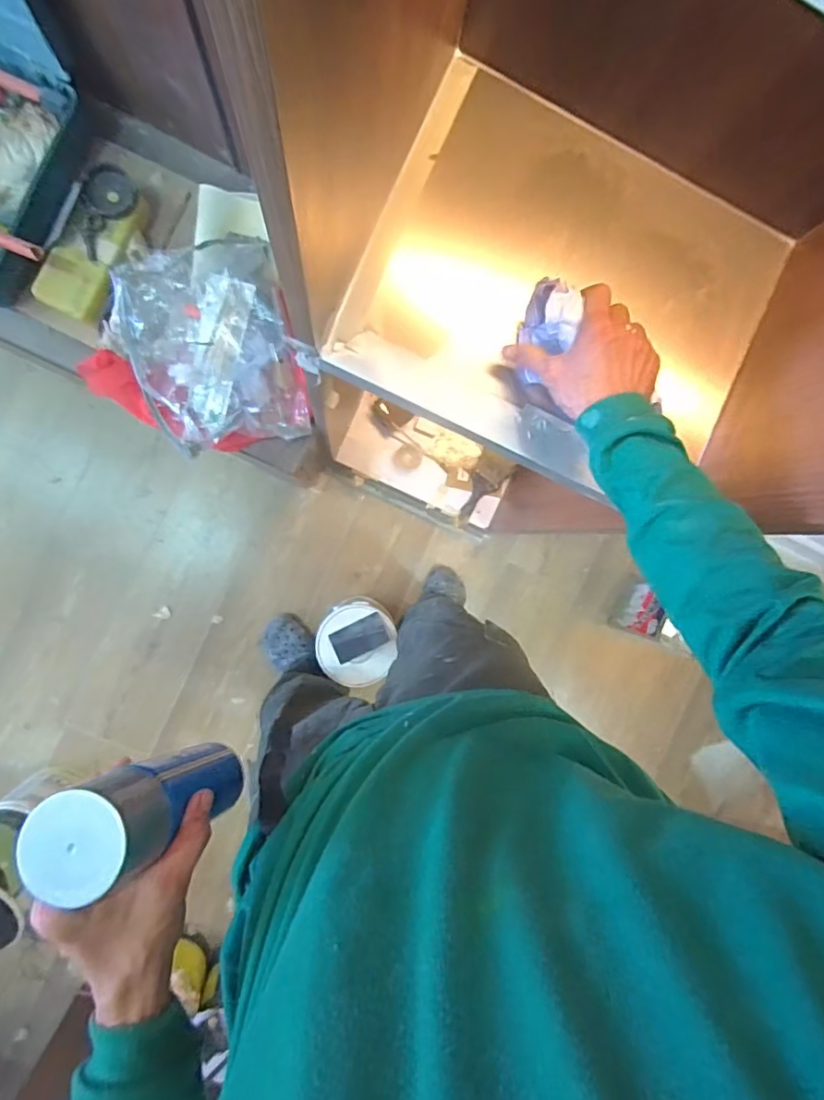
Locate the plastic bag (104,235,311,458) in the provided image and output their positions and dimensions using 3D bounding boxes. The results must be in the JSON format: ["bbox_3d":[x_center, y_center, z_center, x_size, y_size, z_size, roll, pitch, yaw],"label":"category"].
[{"bbox_3d":[-0.321,-0.319,0.890,0.258,0.076,0.305,-14,93,-6],"label":"plastic bag"}]

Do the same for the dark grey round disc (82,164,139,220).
[{"bbox_3d":[-0.465,-0.550,0.871,0.073,0.012,0.079,0,91,-23],"label":"dark grey round disc"}]

